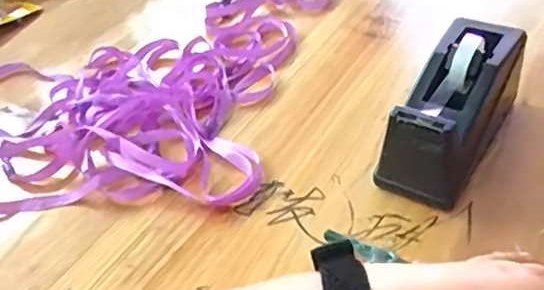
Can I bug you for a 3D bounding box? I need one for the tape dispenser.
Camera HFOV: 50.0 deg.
[{"bbox_3d":[0.132,-0.026,0.429,0.061,0.074,0.154,22,47,28],"label":"tape dispenser"}]

